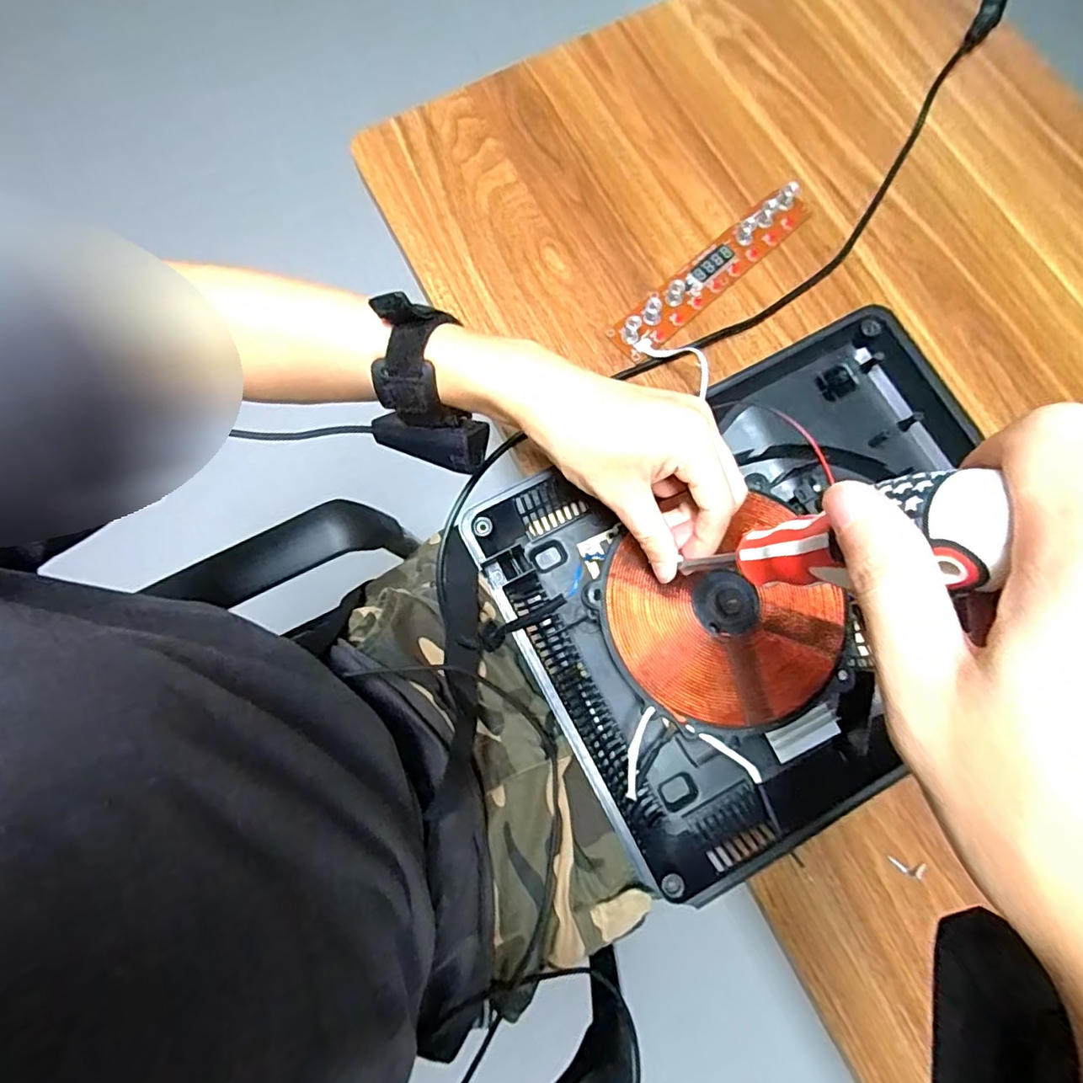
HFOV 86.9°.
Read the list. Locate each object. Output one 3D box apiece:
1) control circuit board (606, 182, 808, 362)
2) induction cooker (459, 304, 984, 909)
[{"bbox_3d":[0.141,-0.222,0.471,0.205,0.016,0.037,-40,81,-7],"label":"control circuit board"},{"bbox_3d":[0.154,0.032,0.388,0.334,0.055,0.268,-25,80,-4],"label":"induction cooker"}]

